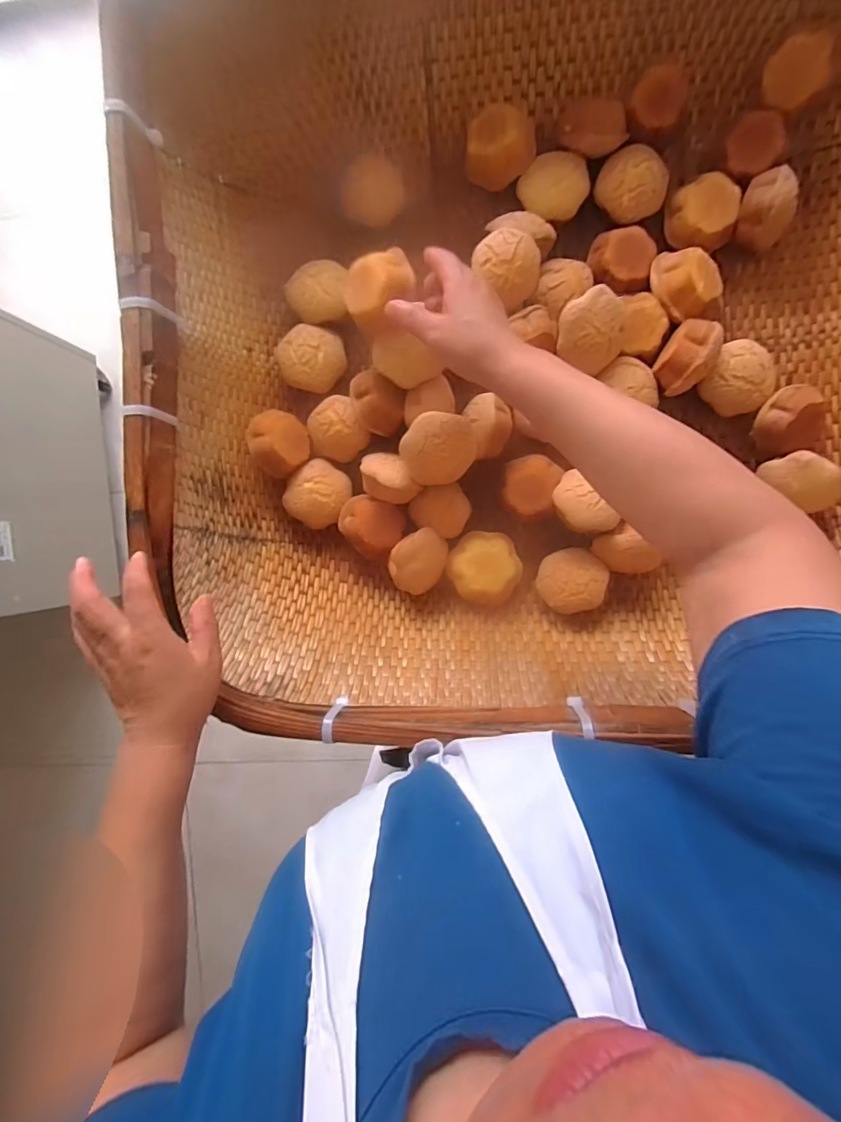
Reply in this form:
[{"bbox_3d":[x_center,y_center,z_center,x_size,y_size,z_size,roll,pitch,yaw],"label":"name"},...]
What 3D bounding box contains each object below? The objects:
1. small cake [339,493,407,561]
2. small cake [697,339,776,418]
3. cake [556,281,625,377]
[{"bbox_3d":[-0.055,-0.039,0.555,0.070,0.049,0.069,35,96,2],"label":"small cake"},{"bbox_3d":[0.336,-0.193,0.524,0.074,0.045,0.071,30,96,3],"label":"small cake"},{"bbox_3d":[0.173,-0.230,0.492,0.066,0.042,0.072,42,96,1],"label":"cake"}]

